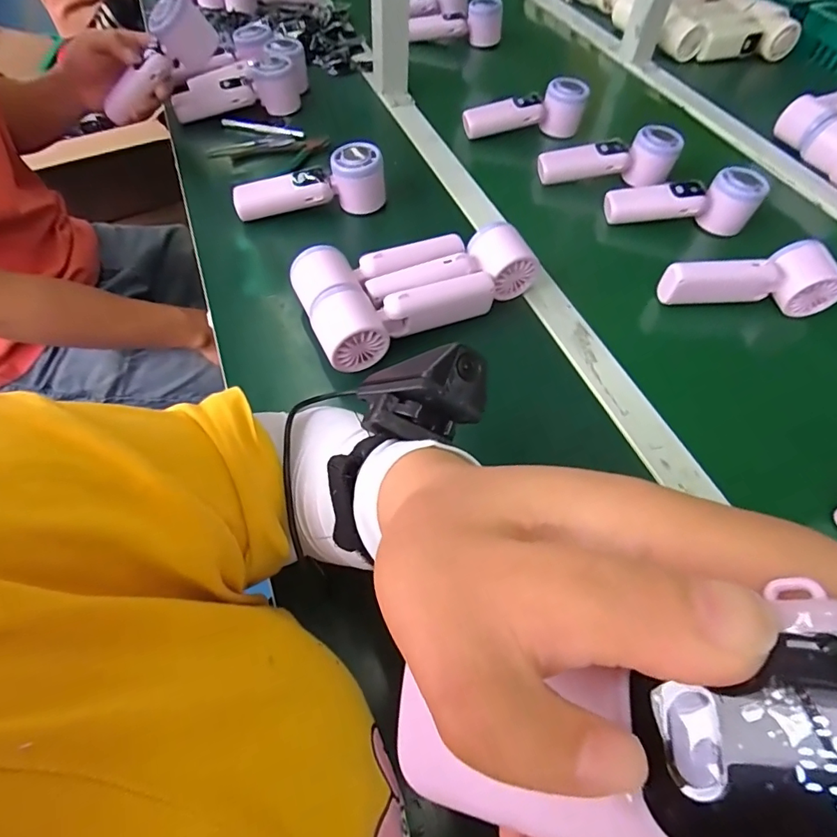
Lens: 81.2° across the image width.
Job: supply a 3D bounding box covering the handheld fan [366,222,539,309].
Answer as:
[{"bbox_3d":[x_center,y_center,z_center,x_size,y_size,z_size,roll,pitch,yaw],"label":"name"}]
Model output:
[{"bbox_3d":[0.038,-0.134,0.469,0.173,0.049,0.058,-24,60,-17],"label":"handheld fan"}]

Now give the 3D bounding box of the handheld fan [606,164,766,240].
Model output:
[{"bbox_3d":[0.299,-0.253,0.562,0.165,0.058,0.049,-2,57,-3],"label":"handheld fan"}]

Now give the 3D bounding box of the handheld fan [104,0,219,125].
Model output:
[{"bbox_3d":[-0.323,-0.435,0.605,0.176,0.073,0.071,-33,57,19],"label":"handheld fan"}]

